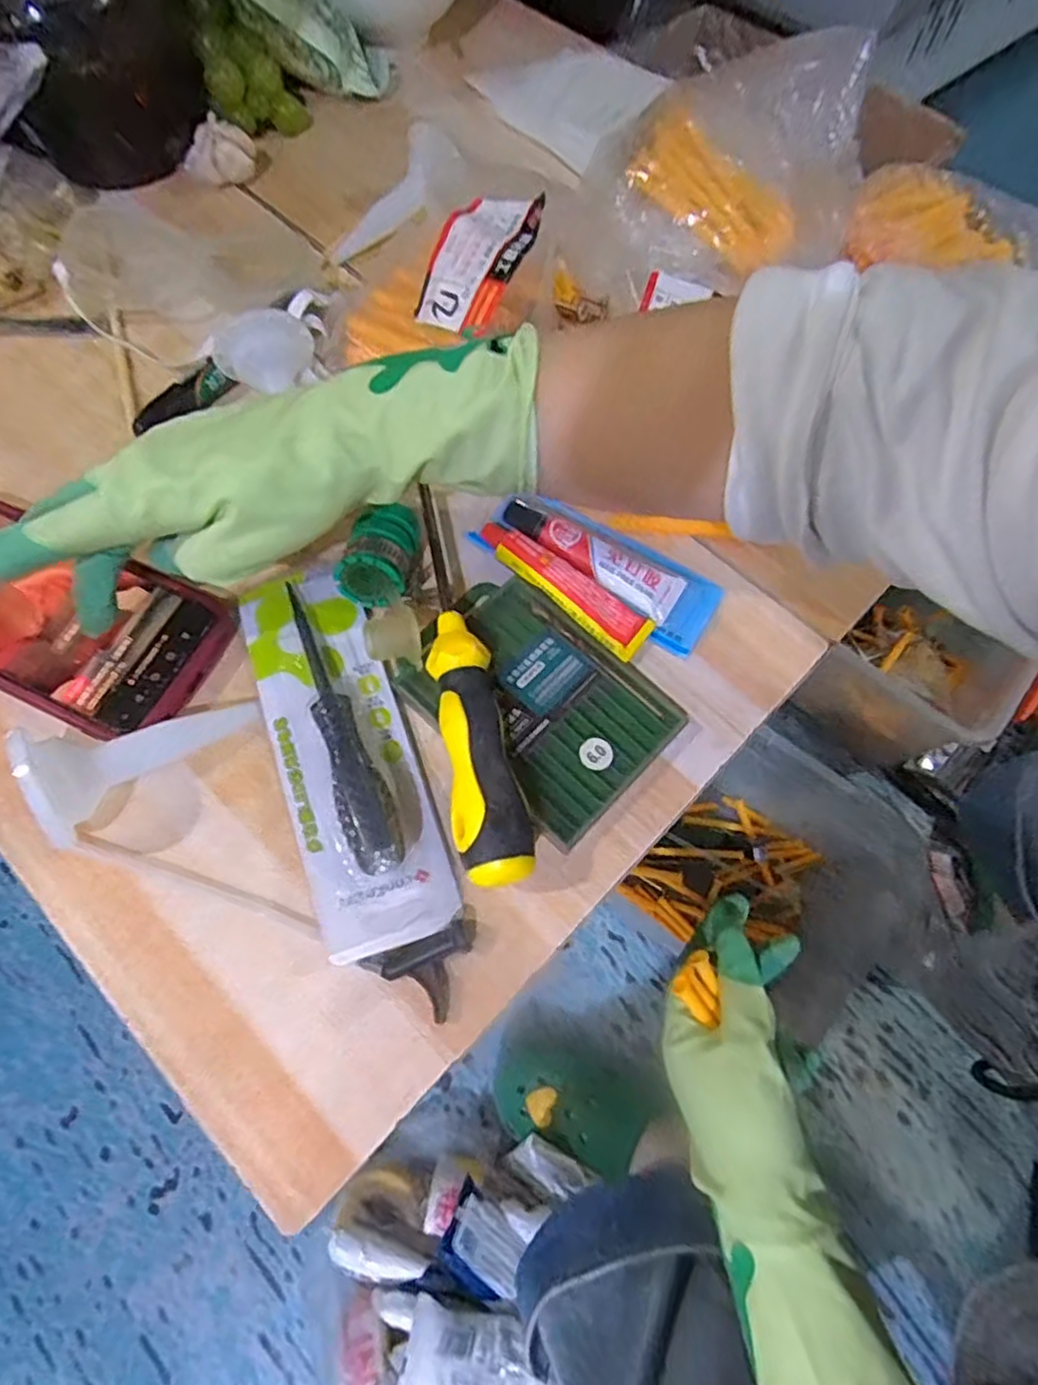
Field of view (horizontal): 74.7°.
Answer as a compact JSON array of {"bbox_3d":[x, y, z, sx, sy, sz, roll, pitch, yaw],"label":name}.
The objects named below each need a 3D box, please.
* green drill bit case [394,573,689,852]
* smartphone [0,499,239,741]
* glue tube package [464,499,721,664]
[{"bbox_3d":[0.007,0.000,0.320,0.120,0.019,0.084,42,74,14],"label":"green drill bit case"},{"bbox_3d":[-0.226,-0.038,0.325,0.169,0.008,0.083,21,70,7],"label":"smartphone"},{"bbox_3d":[0.038,-0.060,0.346,0.121,0.020,0.062,27,71,10],"label":"glue tube package"}]

